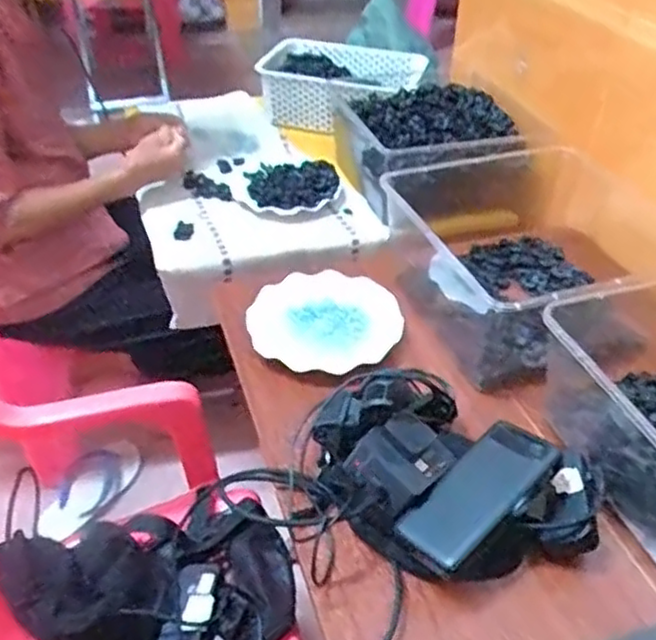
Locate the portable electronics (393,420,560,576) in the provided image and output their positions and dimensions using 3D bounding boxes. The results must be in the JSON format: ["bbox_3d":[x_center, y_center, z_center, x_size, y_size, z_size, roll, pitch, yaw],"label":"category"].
[{"bbox_3d":[0.132,0.152,0.612,0.155,0.016,0.067,-37,42,-23],"label":"portable electronics"}]

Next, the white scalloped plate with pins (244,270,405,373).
[{"bbox_3d":[-0.005,-0.009,0.866,0.184,0.027,0.155,-2,49,-8],"label":"white scalloped plate with pins"}]

